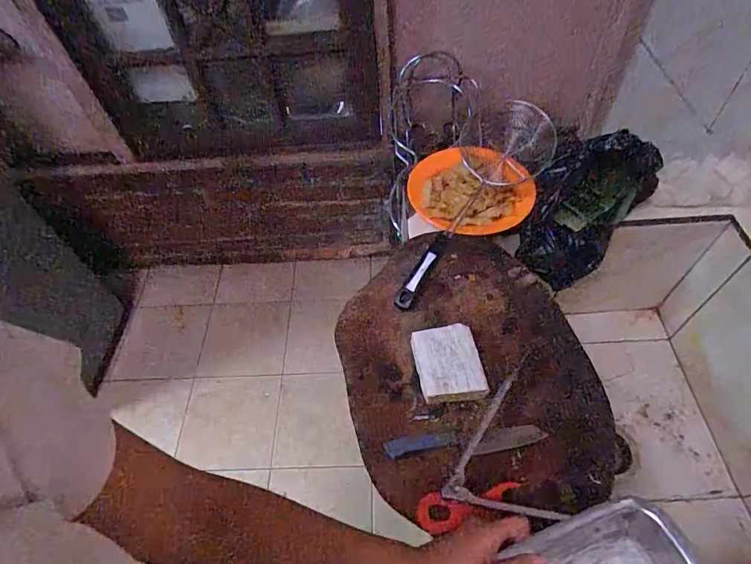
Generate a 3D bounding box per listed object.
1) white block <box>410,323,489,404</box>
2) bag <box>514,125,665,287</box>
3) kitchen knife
[{"bbox_3d":[0.090,0.102,0.554,0.078,0.028,0.092,-10,54,-3],"label":"white block"},{"bbox_3d":[0.322,-0.115,0.698,0.148,0.170,0.188,30,61,23],"label":"bag"},{"bbox_3d":[0.104,0.187,0.511,0.184,0.015,0.028,-4,54,1],"label":"kitchen knife"}]

